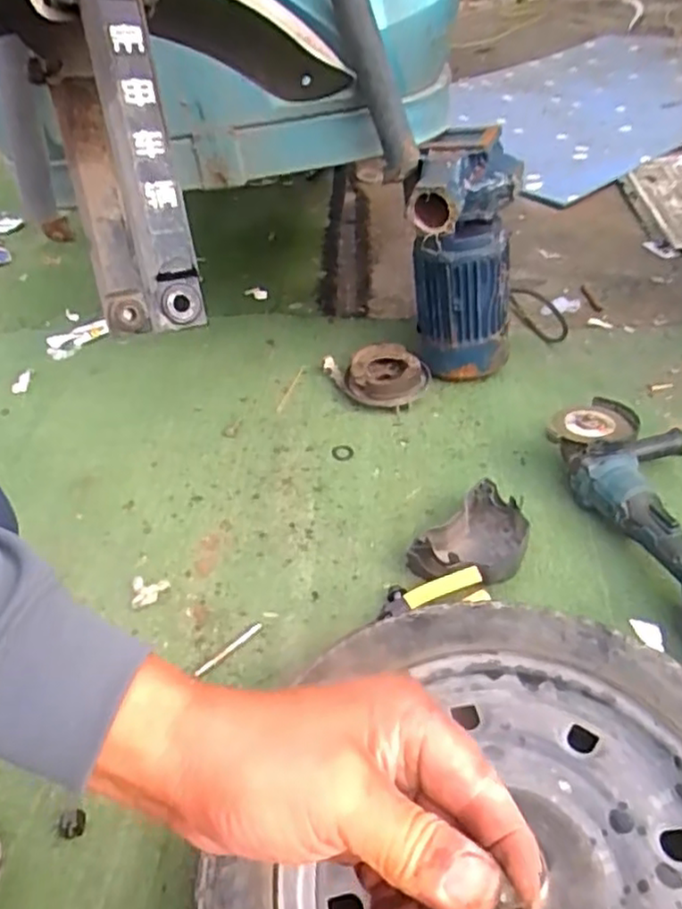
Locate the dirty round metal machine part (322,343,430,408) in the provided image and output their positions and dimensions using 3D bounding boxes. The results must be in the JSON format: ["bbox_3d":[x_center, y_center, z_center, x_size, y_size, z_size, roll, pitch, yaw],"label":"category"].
[{"bbox_3d":[0.050,-0.113,1.020,0.158,0.049,0.110,0,42,4],"label":"dirty round metal machine part"}]

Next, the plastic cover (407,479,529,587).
[{"bbox_3d":[0.152,0.099,0.762,0.097,0.049,0.138,31,52,32],"label":"plastic cover"}]

